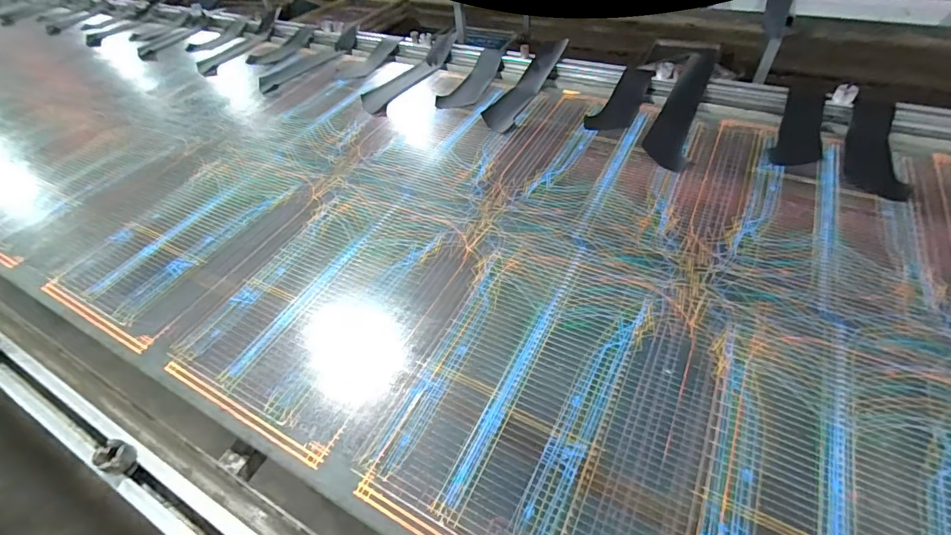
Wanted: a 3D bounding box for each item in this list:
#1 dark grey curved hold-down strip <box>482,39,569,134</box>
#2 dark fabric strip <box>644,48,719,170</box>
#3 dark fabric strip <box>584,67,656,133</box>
[{"bbox_3d":[0.123,-0.481,1.122,0.106,0.048,0.386,20,56,20],"label":"dark grey curved hold-down strip"},{"bbox_3d":[0.475,-0.381,0.999,0.103,0.061,0.414,15,54,17],"label":"dark fabric strip"},{"bbox_3d":[0.362,-0.415,1.066,0.097,0.026,0.273,23,57,22],"label":"dark fabric strip"}]

